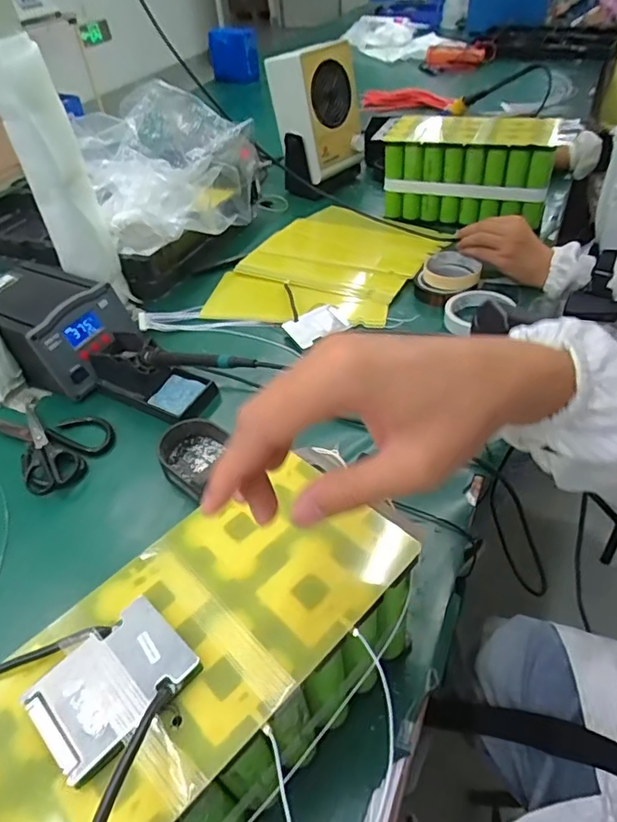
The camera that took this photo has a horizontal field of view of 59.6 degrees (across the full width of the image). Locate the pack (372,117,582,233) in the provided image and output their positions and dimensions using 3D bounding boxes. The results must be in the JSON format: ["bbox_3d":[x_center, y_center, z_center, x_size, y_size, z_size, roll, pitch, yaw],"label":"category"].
[{"bbox_3d":[0.276,-0.422,0.938,0.301,0.141,0.133,14,47,18],"label":"pack"}]

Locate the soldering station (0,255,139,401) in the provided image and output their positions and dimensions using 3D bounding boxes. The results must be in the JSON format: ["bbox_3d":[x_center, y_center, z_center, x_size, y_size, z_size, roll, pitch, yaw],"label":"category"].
[{"bbox_3d":[-0.342,-0.112,0.721,0.188,0.098,0.131,18,48,22],"label":"soldering station"}]

